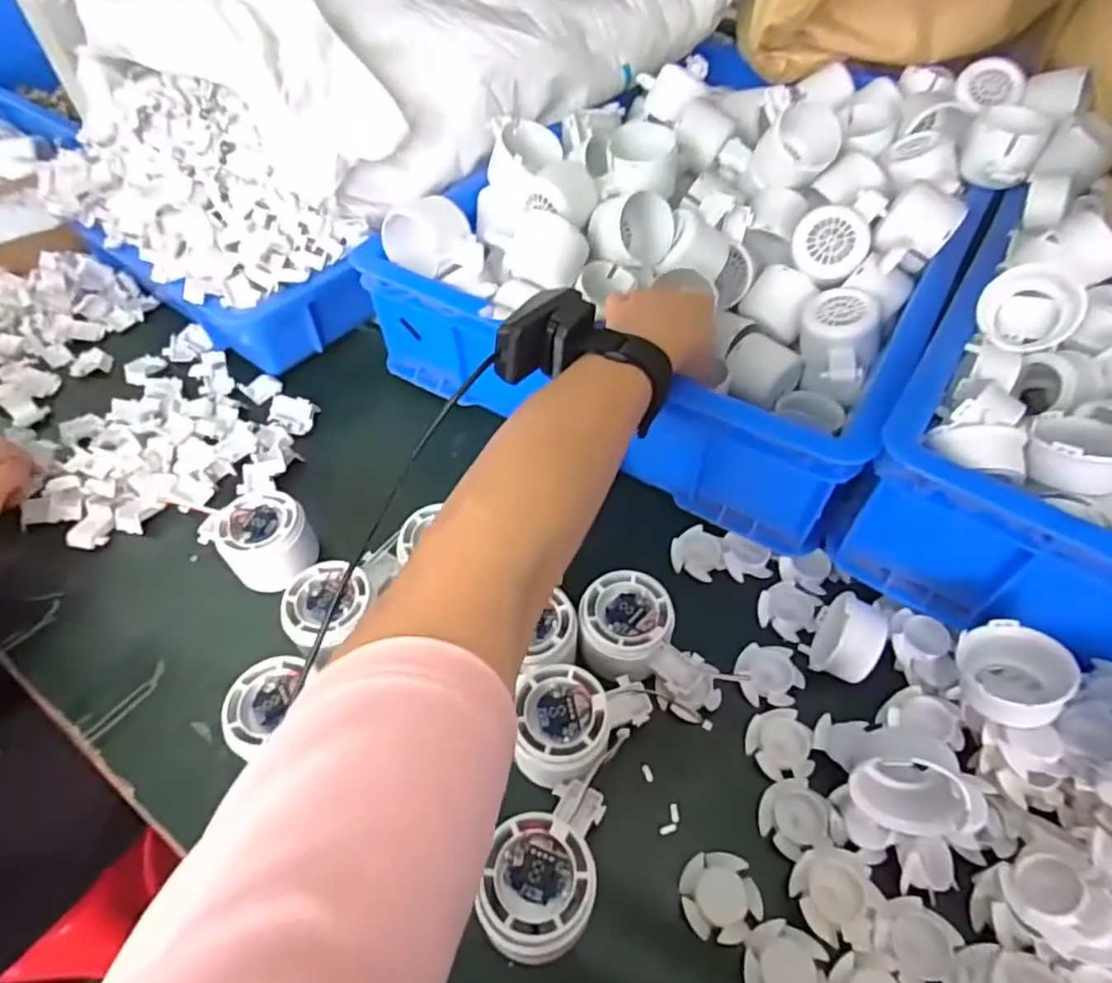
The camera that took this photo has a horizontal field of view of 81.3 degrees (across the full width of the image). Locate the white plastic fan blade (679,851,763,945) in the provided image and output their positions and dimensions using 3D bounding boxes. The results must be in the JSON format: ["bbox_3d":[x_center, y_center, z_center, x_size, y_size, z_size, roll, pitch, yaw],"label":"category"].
[{"bbox_3d":[0.087,0.216,0.346,0.039,0.011,0.040,-6,53,-2],"label":"white plastic fan blade"}]

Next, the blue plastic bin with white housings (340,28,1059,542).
[{"bbox_3d":[0.146,-0.231,0.588,0.406,0.144,0.487,29,59,22],"label":"blue plastic bin with white housings"}]

